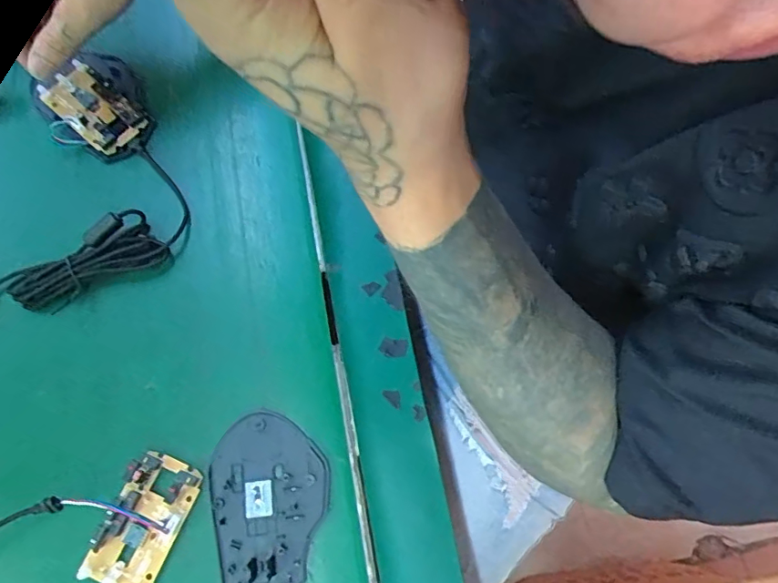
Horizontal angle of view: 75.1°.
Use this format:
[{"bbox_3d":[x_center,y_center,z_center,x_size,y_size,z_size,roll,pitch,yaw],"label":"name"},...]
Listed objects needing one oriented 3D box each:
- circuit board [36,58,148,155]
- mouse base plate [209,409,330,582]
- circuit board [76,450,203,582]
[{"bbox_3d":[-0.226,-0.141,0.387,0.082,0.011,0.044,40,75,9],"label":"circuit board"},{"bbox_3d":[-0.075,0.133,0.322,0.070,0.004,0.108,-9,73,-5],"label":"mouse base plate"},{"bbox_3d":[-0.153,0.142,0.309,0.044,0.020,0.079,22,73,4],"label":"circuit board"}]

